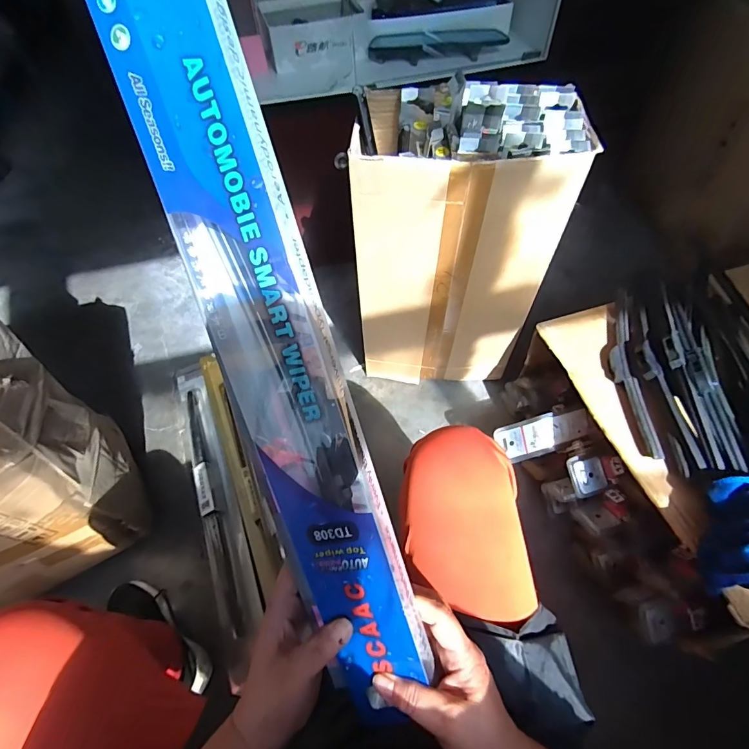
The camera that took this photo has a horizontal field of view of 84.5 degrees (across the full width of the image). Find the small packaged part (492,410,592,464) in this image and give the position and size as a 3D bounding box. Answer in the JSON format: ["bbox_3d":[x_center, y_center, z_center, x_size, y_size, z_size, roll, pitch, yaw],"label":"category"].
[{"bbox_3d":[0.323,0.115,0.785,0.184,0.017,0.072,-13,92,-9],"label":"small packaged part"}]

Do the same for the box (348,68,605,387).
[{"bbox_3d":[0.146,-0.215,0.802,0.331,0.533,0.199,7,57,7],"label":"box"}]

